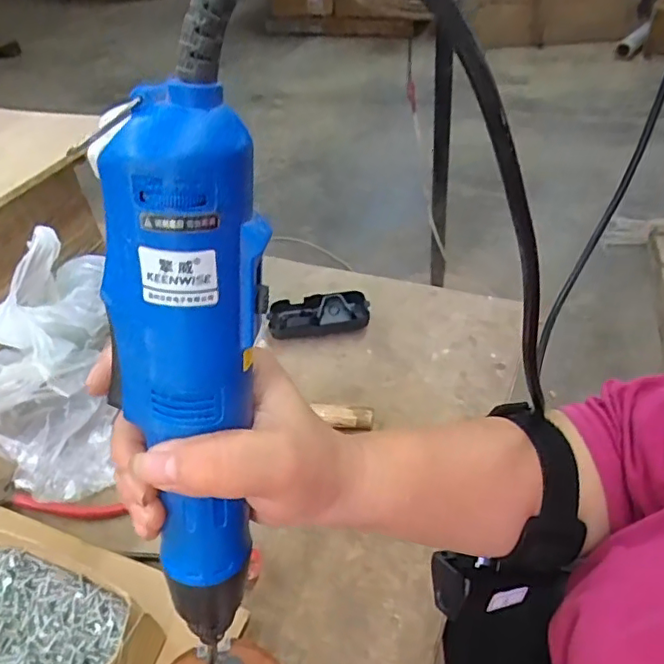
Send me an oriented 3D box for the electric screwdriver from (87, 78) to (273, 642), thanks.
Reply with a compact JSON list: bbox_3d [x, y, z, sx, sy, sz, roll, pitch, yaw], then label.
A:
[{"bbox_3d":[-0.051,0.035,0.207,0.034,0.228,0.038,27,37,34],"label":"electric screwdriver"}]

